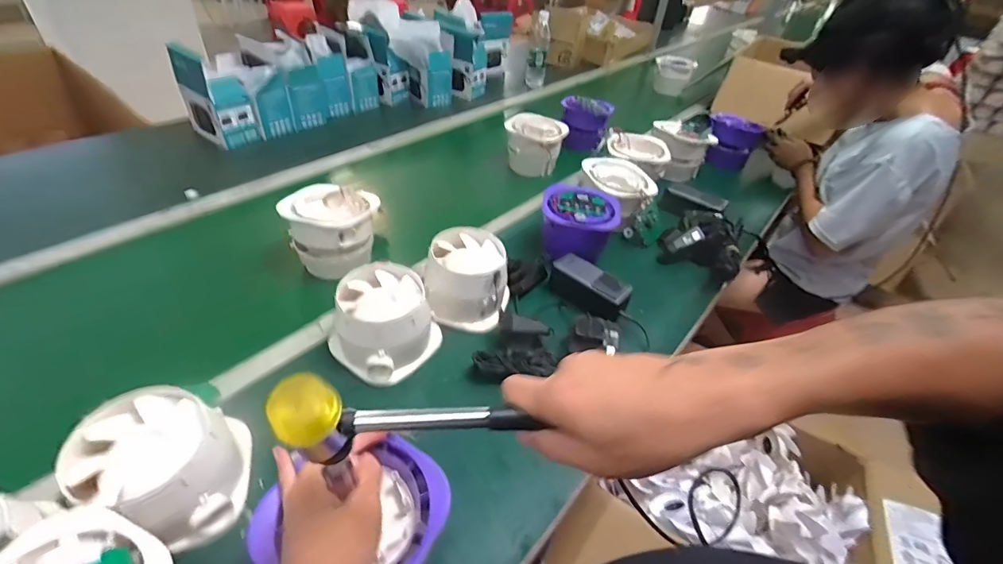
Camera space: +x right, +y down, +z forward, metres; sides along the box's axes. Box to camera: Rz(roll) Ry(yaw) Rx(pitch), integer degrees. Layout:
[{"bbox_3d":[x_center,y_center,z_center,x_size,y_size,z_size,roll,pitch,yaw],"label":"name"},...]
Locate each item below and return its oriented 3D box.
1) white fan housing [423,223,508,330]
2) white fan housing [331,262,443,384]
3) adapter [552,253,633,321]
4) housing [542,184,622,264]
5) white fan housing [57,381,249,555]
[{"bbox_3d":[-0.056,-0.001,0.701,0.127,0.104,0.132,2,41,-5],"label":"white fan housing"},{"bbox_3d":[-0.169,0.056,0.628,0.135,0.104,0.130,4,41,-3],"label":"white fan housing"},{"bbox_3d":[0.149,0.012,0.756,0.134,0.060,0.058,32,47,27],"label":"adapter"},{"bbox_3d":[0.145,-0.110,0.834,0.144,0.090,0.150,11,41,5],"label":"housing"},{"bbox_3d":[-0.338,0.189,0.449,0.134,0.103,0.119,12,41,7],"label":"white fan housing"}]

